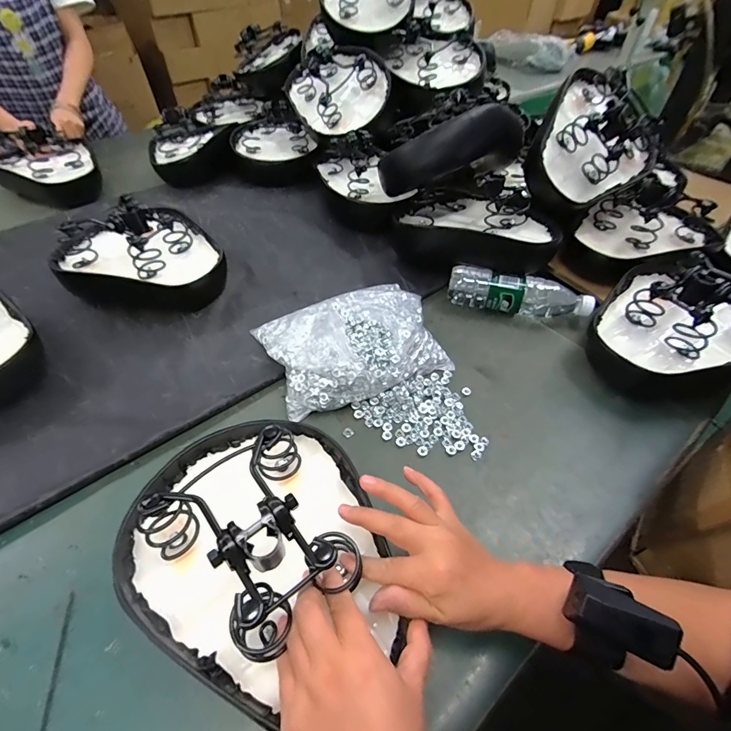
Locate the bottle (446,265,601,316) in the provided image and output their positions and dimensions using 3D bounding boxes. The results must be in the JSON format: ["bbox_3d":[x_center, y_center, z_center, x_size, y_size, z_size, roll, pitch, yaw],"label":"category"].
[{"bbox_3d":[0.254,-0.117,0.651,0.224,0.059,0.057,19,51,16],"label":"bottle"}]

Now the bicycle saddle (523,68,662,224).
[{"bbox_3d":[0.412,-0.385,0.683,0.212,0.120,0.279,34,78,-10],"label":"bicycle saddle"}]

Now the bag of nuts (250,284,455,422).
[{"bbox_3d":[-0.018,-0.040,0.578,0.243,0.054,0.180,-19,51,-16],"label":"bag of nuts"}]

